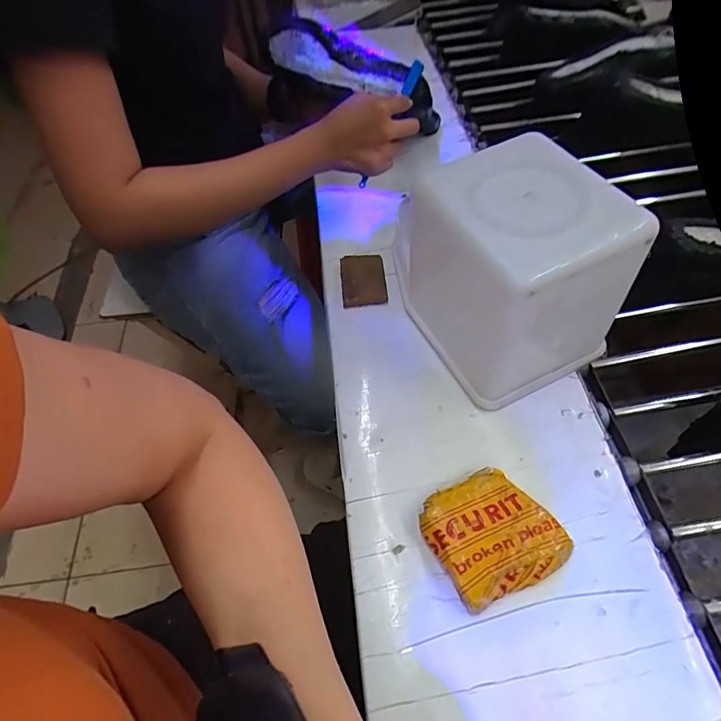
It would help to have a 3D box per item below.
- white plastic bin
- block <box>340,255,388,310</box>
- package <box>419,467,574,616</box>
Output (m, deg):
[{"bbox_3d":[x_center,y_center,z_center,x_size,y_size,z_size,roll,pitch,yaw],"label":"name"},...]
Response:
[{"bbox_3d":[0.125,-0.079,0.429,0.131,0.171,0.172,-26,57,-12],"label":"white plastic bin"},{"bbox_3d":[0.003,-0.093,0.543,0.049,0.013,0.074,-6,55,2],"label":"block"},{"bbox_3d":[0.101,0.133,0.373,0.091,0.023,0.088,-24,56,-11],"label":"package"}]

